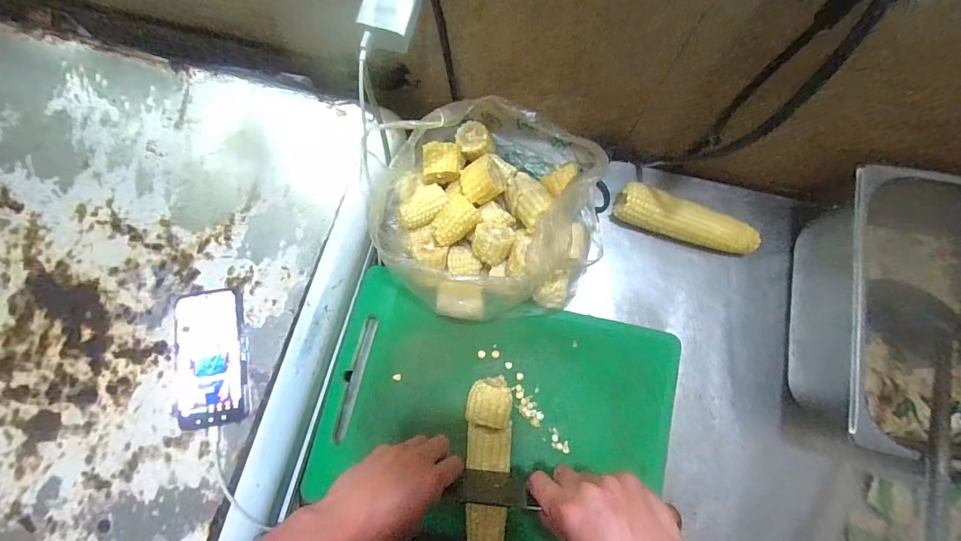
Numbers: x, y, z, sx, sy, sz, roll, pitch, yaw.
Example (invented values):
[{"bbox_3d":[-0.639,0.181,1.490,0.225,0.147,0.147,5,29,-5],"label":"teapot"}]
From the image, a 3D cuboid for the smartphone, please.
[{"bbox_3d":[-0.332,0.107,0.506,0.086,0.016,0.162,-8,80,-1],"label":"smartphone"}]

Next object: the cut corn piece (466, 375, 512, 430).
[{"bbox_3d":[0.012,0.169,0.536,0.055,0.059,0.057,8,76,3],"label":"cut corn piece"}]

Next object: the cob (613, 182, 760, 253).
[{"bbox_3d":[0.296,-0.067,0.598,0.206,0.064,0.054,19,77,6],"label":"cob"}]

